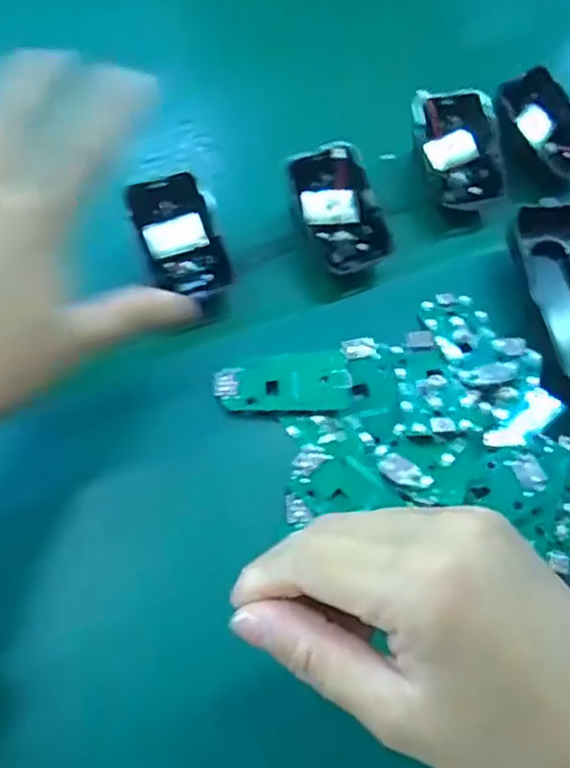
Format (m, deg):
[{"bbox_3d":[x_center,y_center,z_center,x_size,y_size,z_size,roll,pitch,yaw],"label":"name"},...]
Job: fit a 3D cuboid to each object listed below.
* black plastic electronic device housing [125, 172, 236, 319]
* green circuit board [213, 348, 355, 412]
[{"bbox_3d":[-0.054,-0.071,0.347,0.040,0.014,0.074,-20,98,-12],"label":"black plastic electronic device housing"},{"bbox_3d":[-0.001,-0.001,0.318,0.064,0.009,0.030,0,64,-3],"label":"green circuit board"}]

